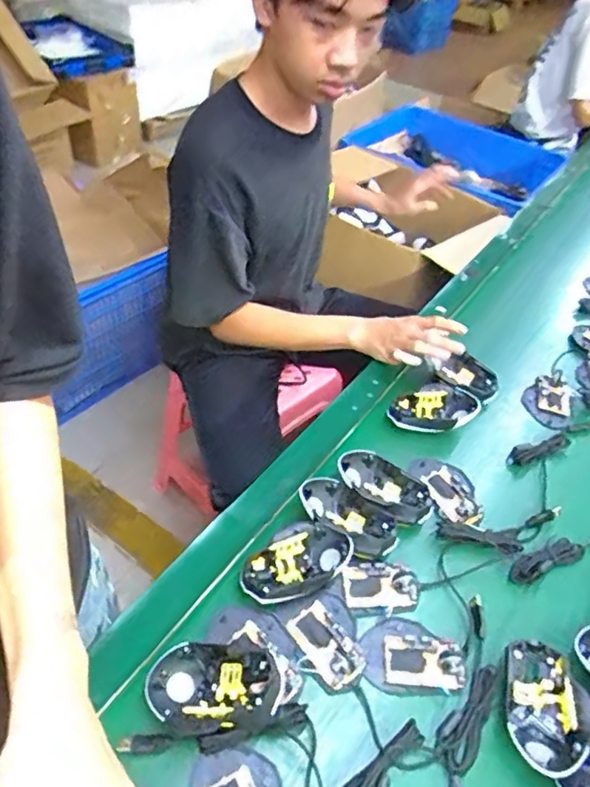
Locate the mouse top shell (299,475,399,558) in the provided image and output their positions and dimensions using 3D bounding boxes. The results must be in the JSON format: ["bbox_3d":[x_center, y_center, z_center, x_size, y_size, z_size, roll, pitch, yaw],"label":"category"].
[{"bbox_3d":[0.062,0.141,0.654,0.119,0.024,0.066,30,49,21],"label":"mouse top shell"}]

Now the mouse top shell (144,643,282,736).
[{"bbox_3d":[-0.072,0.273,0.516,0.127,0.052,0.068,11,45,3],"label":"mouse top shell"}]

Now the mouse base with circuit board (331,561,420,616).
[{"bbox_3d":[0.089,0.213,0.622,0.087,0.026,0.051,-1,46,-9],"label":"mouse base with circuit board"}]

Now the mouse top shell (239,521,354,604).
[{"bbox_3d":[0.000,0.187,0.621,0.124,0.039,0.076,-13,49,-19],"label":"mouse top shell"}]

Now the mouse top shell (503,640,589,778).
[{"bbox_3d":[0.234,0.300,0.535,0.074,0.037,0.111,17,46,9],"label":"mouse top shell"}]

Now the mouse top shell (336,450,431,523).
[{"bbox_3d":[0.108,0.113,0.693,0.119,0.029,0.066,29,49,19],"label":"mouse top shell"}]

